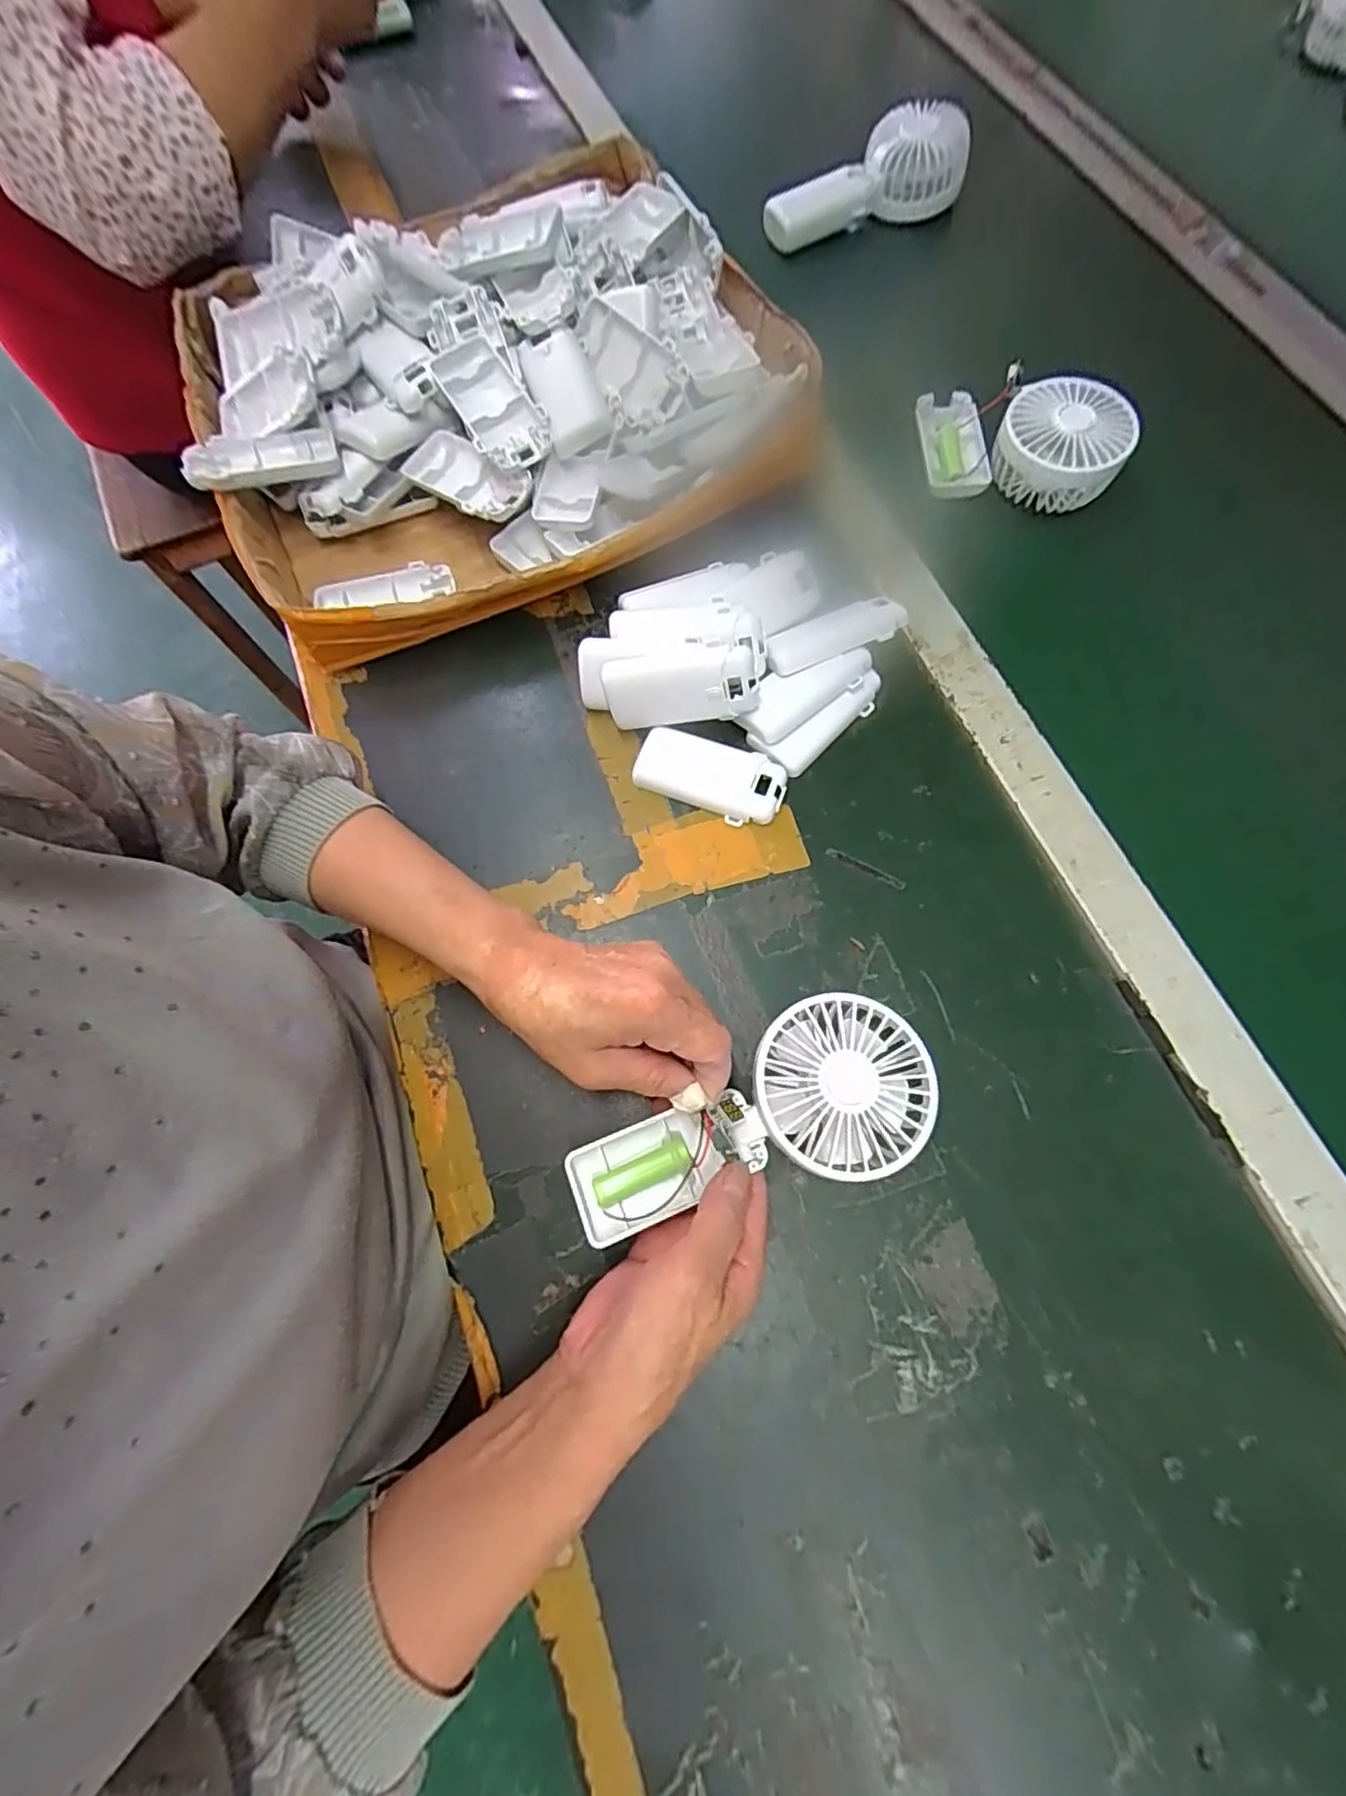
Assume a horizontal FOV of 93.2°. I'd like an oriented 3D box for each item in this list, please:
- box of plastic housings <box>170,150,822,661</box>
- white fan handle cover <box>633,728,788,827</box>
[{"bbox_3d":[-0.139,-0.383,0.474,0.407,0.102,0.372,-26,73,-6],"label":"box of plastic housings"},{"bbox_3d":[0.024,-0.078,0.409,0.094,0.014,0.046,23,74,9],"label":"white fan handle cover"}]

